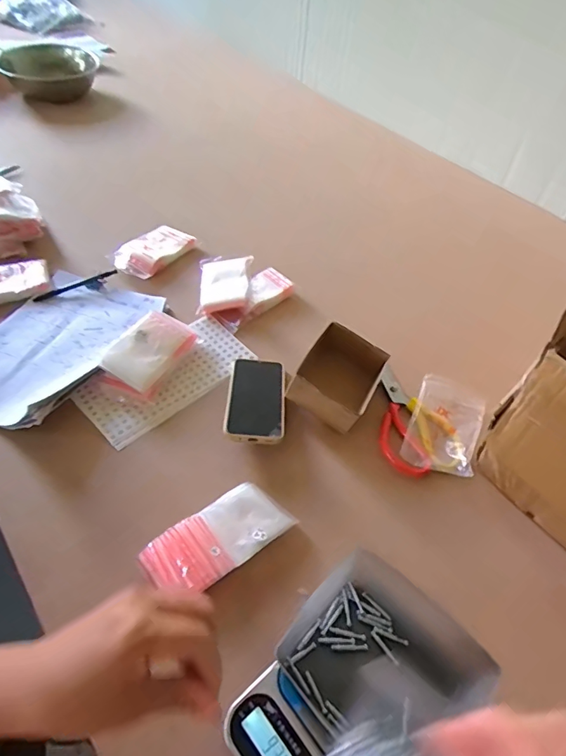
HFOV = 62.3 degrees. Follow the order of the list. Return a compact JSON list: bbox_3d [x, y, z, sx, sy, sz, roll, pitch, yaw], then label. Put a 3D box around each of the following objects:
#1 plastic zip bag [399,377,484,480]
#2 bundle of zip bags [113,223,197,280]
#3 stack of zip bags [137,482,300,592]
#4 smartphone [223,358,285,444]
[{"bbox_3d":[0.226,0.065,0.649,0.093,0.024,0.162,22,52,12],"label":"plastic zip bag"},{"bbox_3d":[-0.228,-0.242,0.859,0.079,0.021,0.165,31,54,19],"label":"bundle of zip bags"},{"bbox_3d":[-0.071,0.175,0.518,0.156,0.023,0.076,-29,58,-26],"label":"stack of zip bags"},{"bbox_3d":[-0.036,0.023,0.648,0.076,0.019,0.162,2,39,-1],"label":"smartphone"}]

